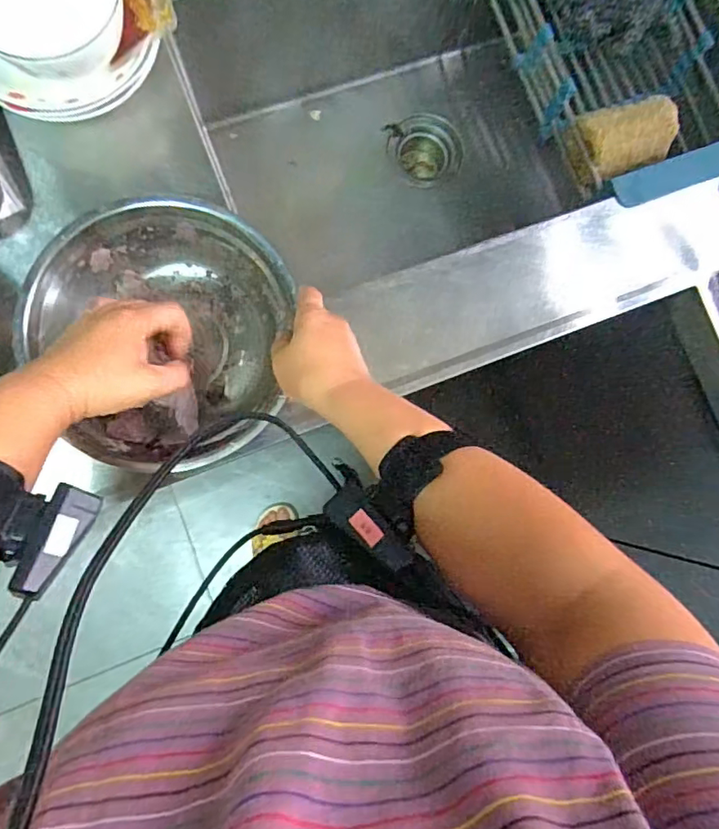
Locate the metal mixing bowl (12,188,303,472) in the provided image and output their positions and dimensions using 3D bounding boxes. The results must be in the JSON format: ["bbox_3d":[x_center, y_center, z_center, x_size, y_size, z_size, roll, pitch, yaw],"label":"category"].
[{"bbox_3d":[-0.181,-0.072,0.501,0.209,0.077,0.222,0,85,-5],"label":"metal mixing bowl"}]

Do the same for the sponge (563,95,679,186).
[{"bbox_3d":[0.305,-0.312,0.630,0.105,0.058,0.077,-18,87,-6],"label":"sponge"}]

